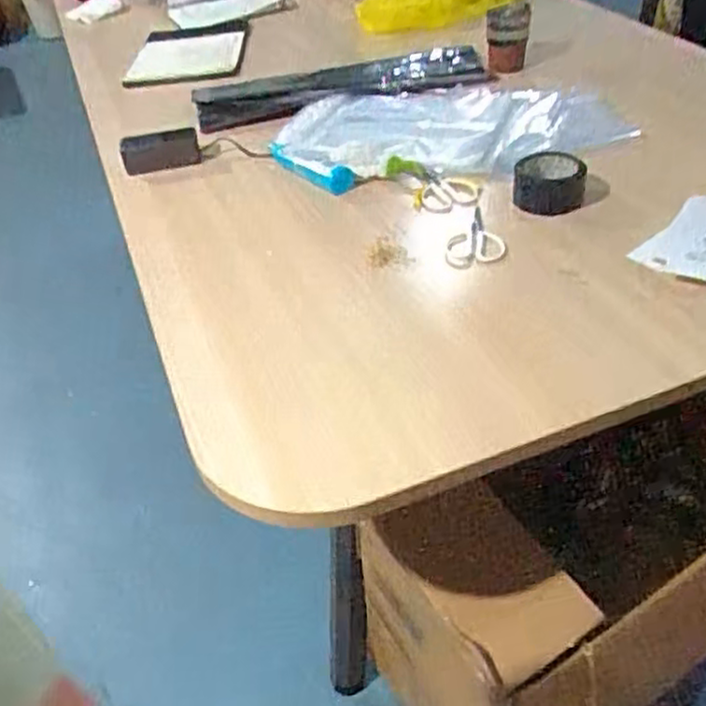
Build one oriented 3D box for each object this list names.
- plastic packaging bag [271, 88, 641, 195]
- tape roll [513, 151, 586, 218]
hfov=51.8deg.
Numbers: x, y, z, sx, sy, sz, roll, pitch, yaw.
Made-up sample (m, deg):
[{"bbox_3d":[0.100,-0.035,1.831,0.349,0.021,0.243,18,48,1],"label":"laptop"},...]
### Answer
[{"bbox_3d":[0.170,-0.392,1.275,0.606,0.043,0.354,-5,41,1],"label":"plastic packaging bag"},{"bbox_3d":[0.289,-0.252,1.076,0.104,0.046,0.110,5,42,13],"label":"tape roll"}]

